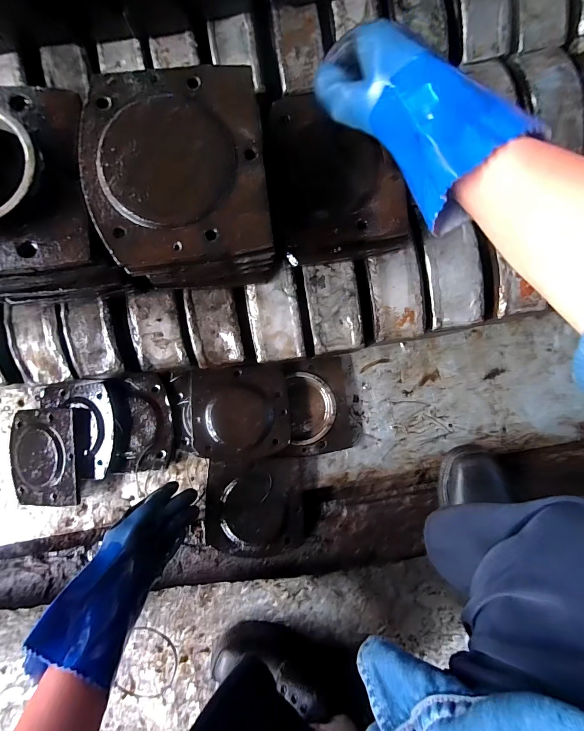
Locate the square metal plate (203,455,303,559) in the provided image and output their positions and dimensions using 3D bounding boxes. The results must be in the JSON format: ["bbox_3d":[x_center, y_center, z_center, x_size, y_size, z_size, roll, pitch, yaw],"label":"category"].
[{"bbox_3d":[-0.059,0.221,0.536,0.150,0.017,0.143,-2,85,4],"label":"square metal plate"}]

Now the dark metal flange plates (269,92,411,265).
[{"bbox_3d":[0.049,-0.202,0.369,0.128,0.044,0.164,-7,85,4],"label":"dark metal flange plates"}]

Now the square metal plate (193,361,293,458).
[{"bbox_3d":[-0.082,0.074,0.544,0.152,0.025,0.144,-6,89,3],"label":"square metal plate"}]

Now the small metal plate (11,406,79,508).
[{"bbox_3d":[-0.412,0.152,0.561,0.144,0.013,0.156,0,89,16],"label":"small metal plate"}]

